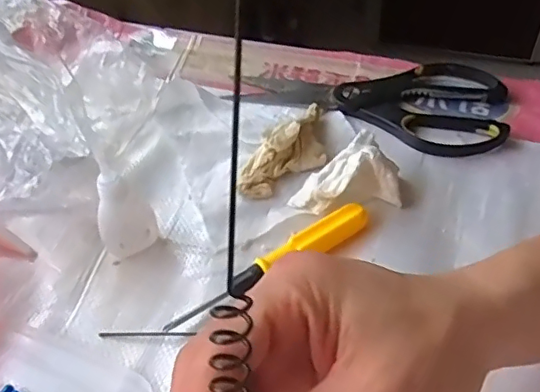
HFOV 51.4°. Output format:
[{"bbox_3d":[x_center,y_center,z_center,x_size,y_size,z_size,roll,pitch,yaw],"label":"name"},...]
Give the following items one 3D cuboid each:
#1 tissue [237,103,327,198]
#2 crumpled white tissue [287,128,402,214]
[{"bbox_3d":[0.018,-0.034,0.401,0.037,0.026,0.098,28,55,27],"label":"tissue"},{"bbox_3d":[0.051,-0.014,0.377,0.071,0.039,0.035,-6,47,-1],"label":"crumpled white tissue"}]

